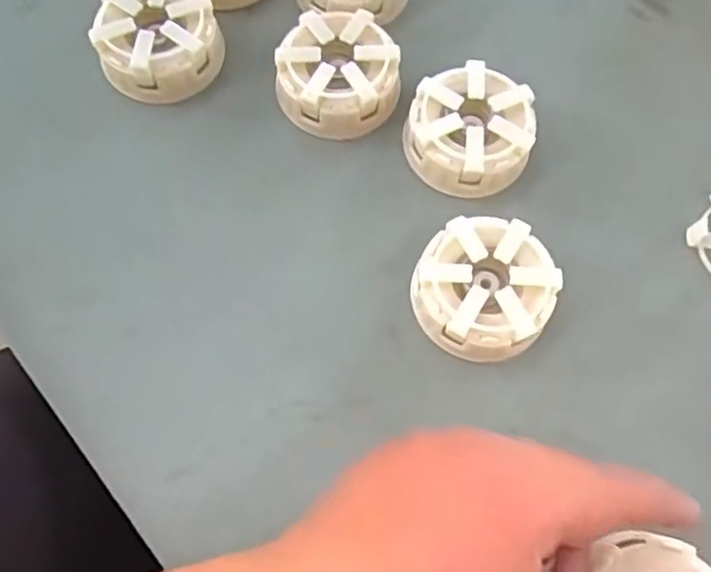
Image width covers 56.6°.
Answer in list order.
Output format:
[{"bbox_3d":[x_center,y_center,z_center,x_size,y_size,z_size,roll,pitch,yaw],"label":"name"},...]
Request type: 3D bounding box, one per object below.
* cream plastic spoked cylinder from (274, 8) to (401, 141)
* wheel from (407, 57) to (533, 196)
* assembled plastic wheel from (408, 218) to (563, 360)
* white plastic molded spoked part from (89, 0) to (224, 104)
[{"bbox_3d":[-0.008,-0.104,0.331,0.059,0.028,0.056,3,70,1],"label":"cream plastic spoked cylinder"},{"bbox_3d":[0.056,-0.076,0.323,0.058,0.028,0.059,20,72,7],"label":"wheel"},{"bbox_3d":[0.057,0.001,0.297,0.059,0.026,0.061,0,70,0],"label":"assembled plastic wheel"},{"bbox_3d":[-0.100,-0.124,0.335,0.059,0.032,0.055,0,70,0],"label":"white plastic molded spoked part"}]

